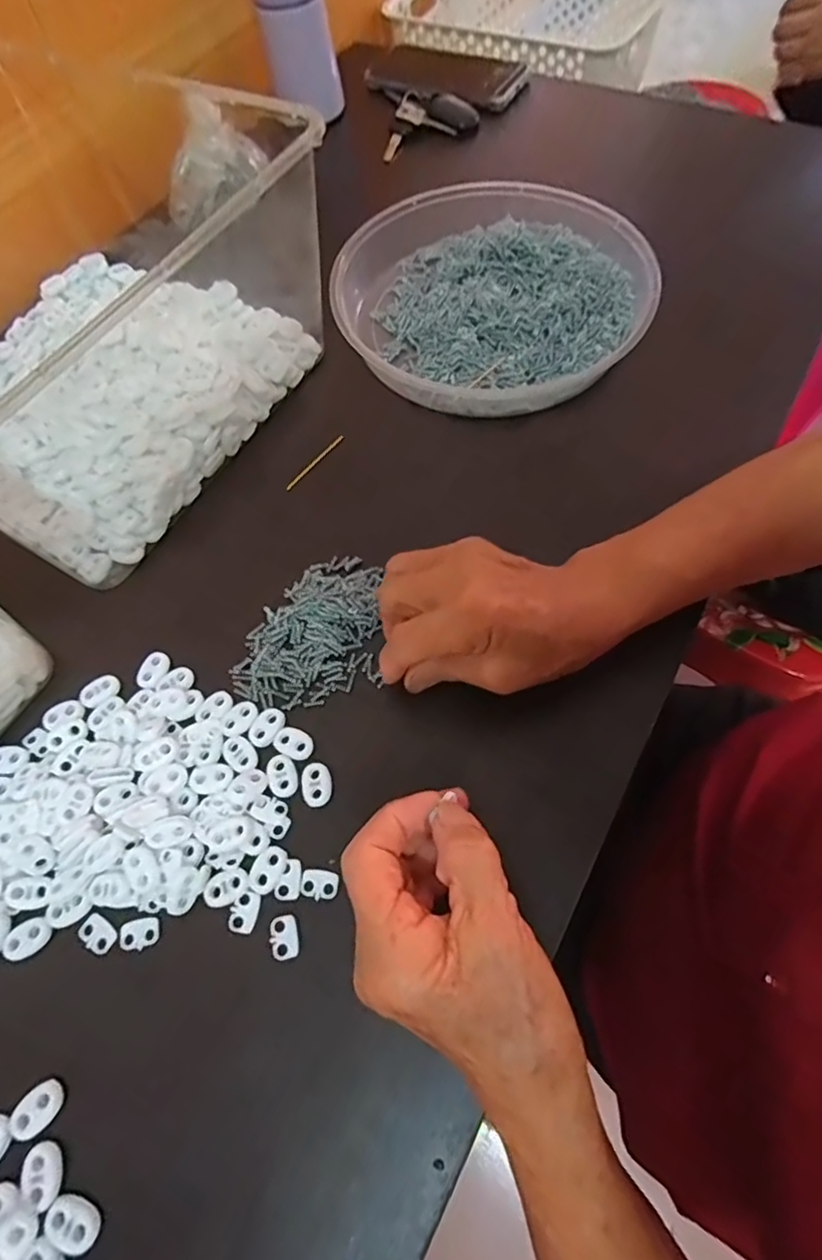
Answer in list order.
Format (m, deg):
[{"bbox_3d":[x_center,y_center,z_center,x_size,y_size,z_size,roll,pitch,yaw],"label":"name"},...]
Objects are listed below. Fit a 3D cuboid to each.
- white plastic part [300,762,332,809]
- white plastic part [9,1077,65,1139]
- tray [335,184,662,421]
[{"bbox_3d":[-0.050,0.082,0.304,0.015,0.005,0.024,-8,64,0],"label":"white plastic part"},{"bbox_3d":[-0.163,0.209,0.250,0.016,0.006,0.020,39,73,19],"label":"white plastic part"},{"bbox_3d":[0.058,-0.260,0.440,0.226,0.042,0.226,-1,65,3],"label":"tray"}]

